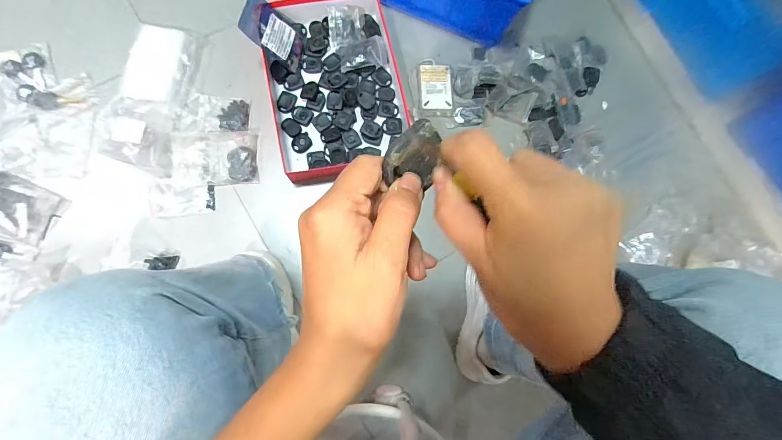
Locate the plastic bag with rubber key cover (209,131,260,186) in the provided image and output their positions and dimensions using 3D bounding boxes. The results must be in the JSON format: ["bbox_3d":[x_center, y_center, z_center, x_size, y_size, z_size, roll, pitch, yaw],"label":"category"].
[{"bbox_3d":[-0.286,-0.112,0.641,0.084,0.013,0.093,-3,83,-6],"label":"plastic bag with rubber key cover"}]

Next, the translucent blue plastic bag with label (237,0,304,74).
[{"bbox_3d":[-0.208,-0.336,0.640,0.011,0.120,0.092,-7,64,38],"label":"translucent blue plastic bag with label"}]

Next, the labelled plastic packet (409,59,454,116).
[{"bbox_3d":[0.081,-0.257,0.692,0.079,0.007,0.116,-8,83,-6],"label":"labelled plastic packet"}]

